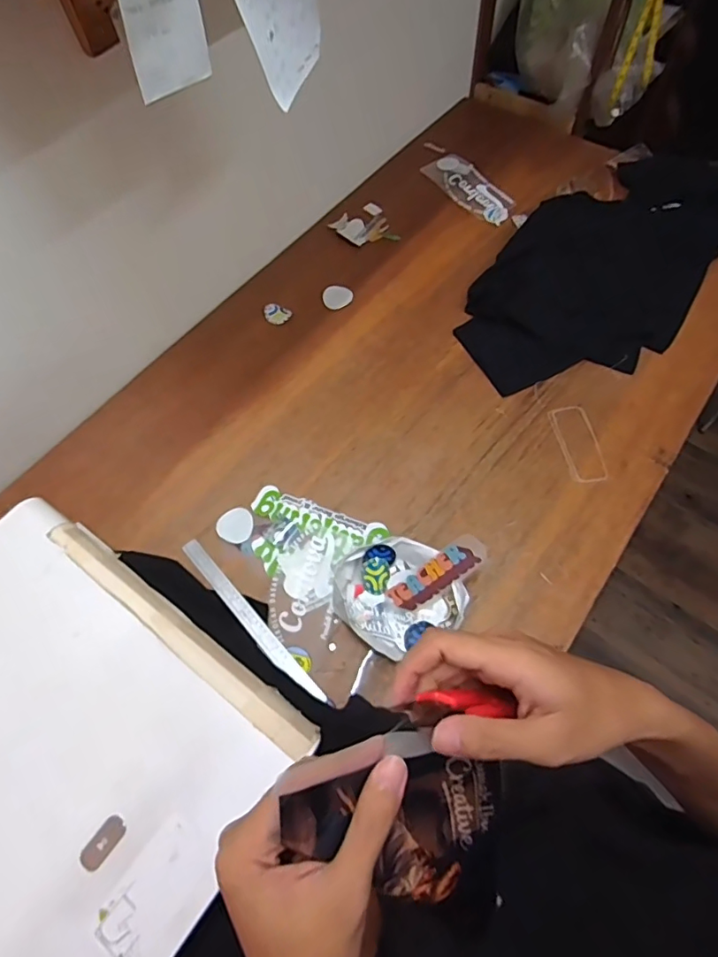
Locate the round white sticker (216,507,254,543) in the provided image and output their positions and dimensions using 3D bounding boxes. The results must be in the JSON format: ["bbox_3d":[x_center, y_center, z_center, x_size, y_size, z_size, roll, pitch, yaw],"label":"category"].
[{"bbox_3d":[-0.204,0.078,0.858,0.058,0.004,0.060,-1,62,1],"label":"round white sticker"}]

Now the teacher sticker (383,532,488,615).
[{"bbox_3d":[0.118,0.144,0.777,0.158,0.006,0.053,-37,67,3],"label":"teacher sticker"}]

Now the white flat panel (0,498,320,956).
[{"bbox_3d":[-0.365,0.292,0.570,0.515,0.038,0.407,34,70,14],"label":"white flat panel"}]

